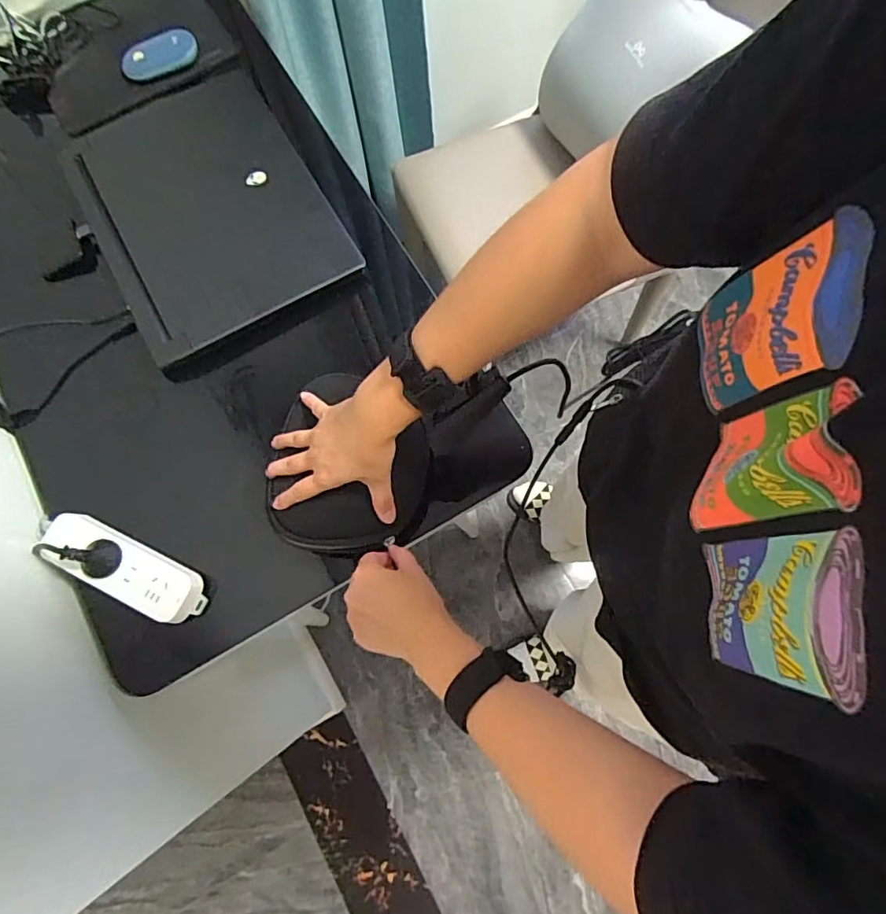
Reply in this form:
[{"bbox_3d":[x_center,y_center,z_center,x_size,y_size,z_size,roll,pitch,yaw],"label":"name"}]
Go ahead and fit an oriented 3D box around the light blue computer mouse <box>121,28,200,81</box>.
[{"bbox_3d":[-0.382,-0.544,0.719,0.102,0.019,0.048,-21,74,-4],"label":"light blue computer mouse"}]

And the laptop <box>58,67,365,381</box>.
[{"bbox_3d":[-0.284,-0.297,0.655,0.257,0.035,0.334,-28,79,-9],"label":"laptop"}]

